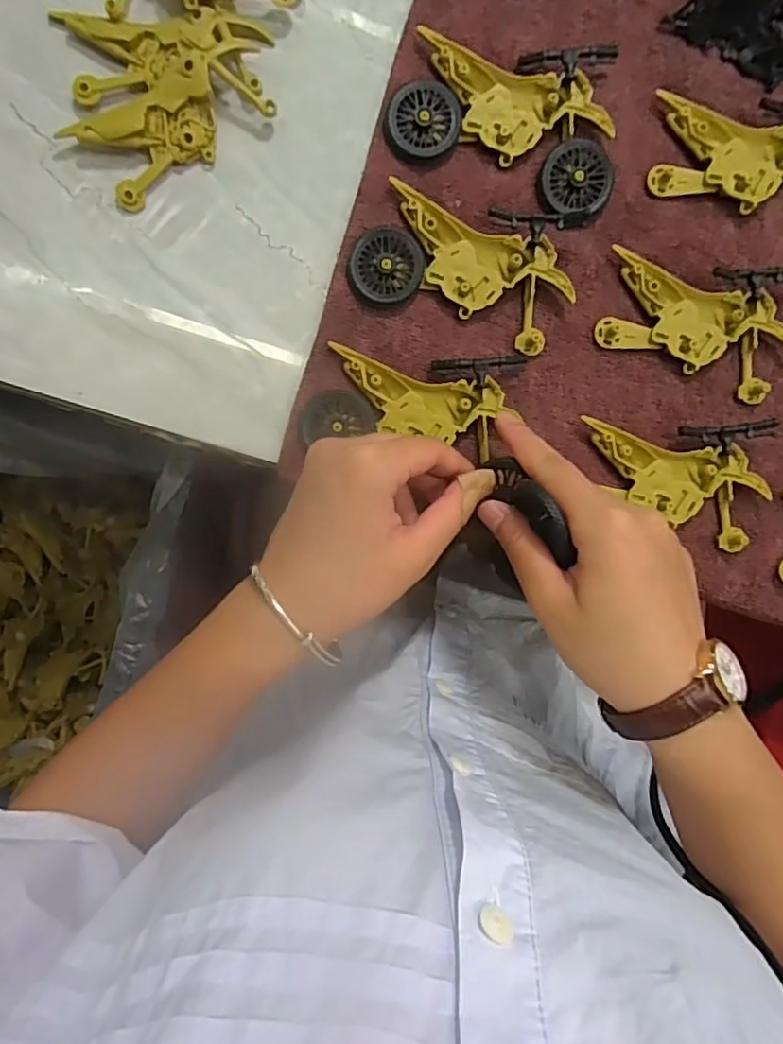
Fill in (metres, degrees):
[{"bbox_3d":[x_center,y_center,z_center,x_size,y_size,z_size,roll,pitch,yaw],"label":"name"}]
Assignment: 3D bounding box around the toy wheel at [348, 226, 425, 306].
[{"bbox_3d":[-0.003,-0.131,0.306,0.037,0.006,0.038,3,94,-3],"label":"toy wheel"}]

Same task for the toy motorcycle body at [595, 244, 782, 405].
[{"bbox_3d":[0.161,-0.108,0.314,0.098,0.014,0.064,15,93,-4],"label":"toy motorcycle body"}]

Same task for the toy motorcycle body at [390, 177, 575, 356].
[{"bbox_3d":[0.042,-0.132,0.307,0.101,0.010,0.048,28,92,-4],"label":"toy motorcycle body"}]

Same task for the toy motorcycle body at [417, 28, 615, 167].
[{"bbox_3d":[0.062,-0.209,0.304,0.098,0.010,0.046,10,93,-4],"label":"toy motorcycle body"}]

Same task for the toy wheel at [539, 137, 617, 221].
[{"bbox_3d":[0.094,-0.176,0.308,0.037,0.010,0.035,-1,94,-3],"label":"toy wheel"}]

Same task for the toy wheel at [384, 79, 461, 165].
[{"bbox_3d":[0.016,-0.202,0.303,0.037,0.008,0.036,0,94,-3],"label":"toy wheel"}]

